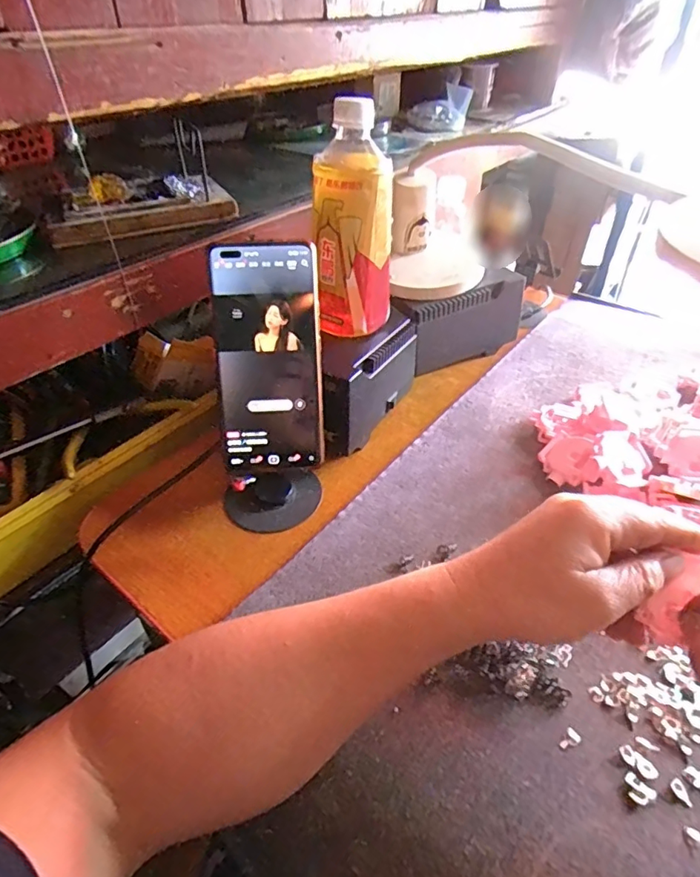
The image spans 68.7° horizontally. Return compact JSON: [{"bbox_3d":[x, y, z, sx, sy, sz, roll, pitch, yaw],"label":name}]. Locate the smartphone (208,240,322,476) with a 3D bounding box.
[{"bbox_3d":[-0.058,-0.056,0.376,0.074,0.162,0.007,-1,12,-3],"label":"smartphone"}]

